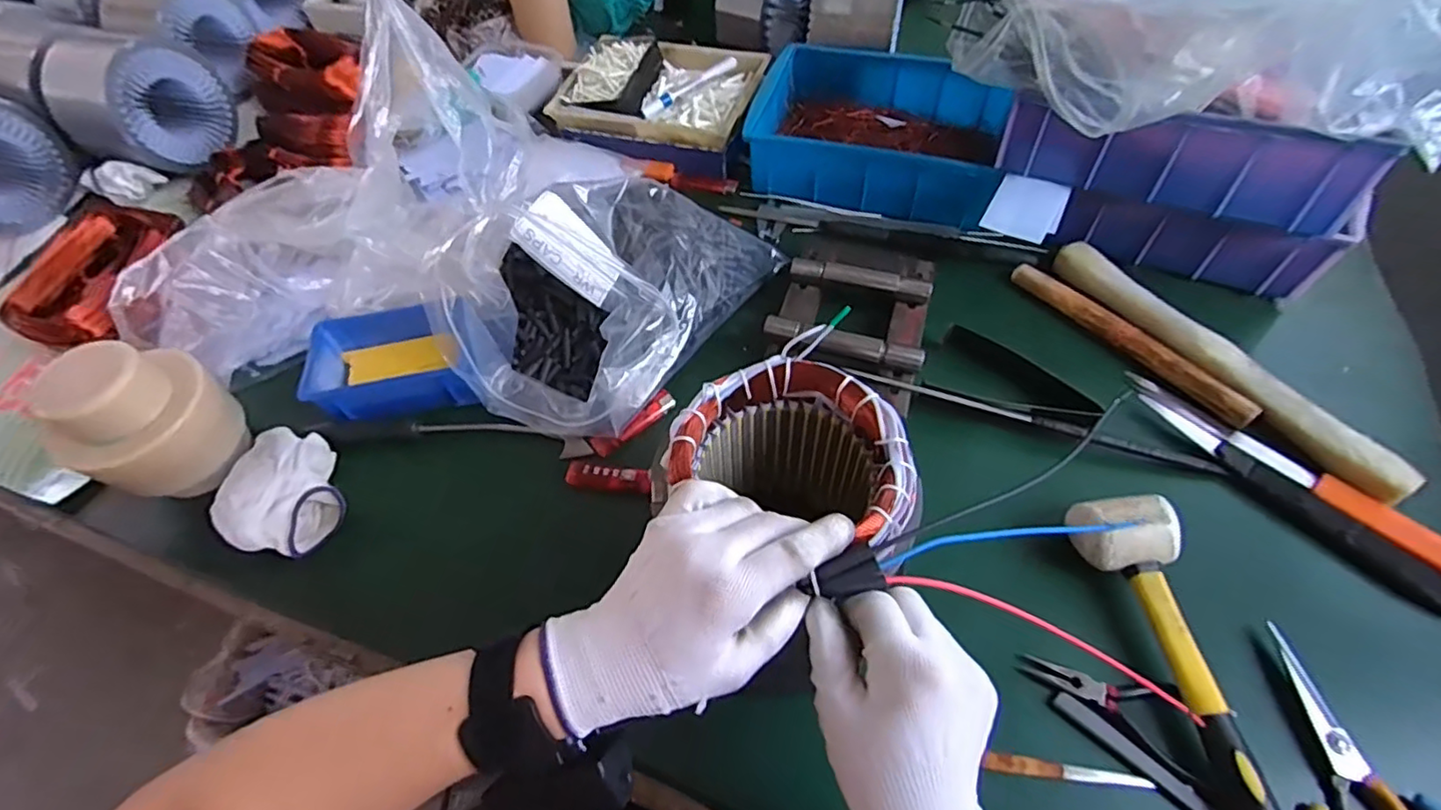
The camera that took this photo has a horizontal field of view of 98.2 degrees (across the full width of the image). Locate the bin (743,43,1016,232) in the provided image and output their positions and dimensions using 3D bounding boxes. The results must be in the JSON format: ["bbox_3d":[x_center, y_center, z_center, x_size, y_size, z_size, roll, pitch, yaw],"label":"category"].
[{"bbox_3d":[0.183,-0.325,0.739,0.268,0.075,0.211,15,58,13],"label":"bin"}]

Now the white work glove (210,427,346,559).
[{"bbox_3d":[-0.363,0.076,0.526,0.095,0.052,0.103,16,58,14],"label":"white work glove"}]

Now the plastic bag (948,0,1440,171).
[{"bbox_3d":[0.379,-0.269,0.437,0.355,0.149,0.147,3,56,5],"label":"plastic bag"}]

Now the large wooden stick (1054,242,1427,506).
[{"bbox_3d":[0.441,-0.049,0.561,0.044,0.026,0.327,-28,58,-15],"label":"large wooden stick"}]

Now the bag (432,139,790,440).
[{"bbox_3d":[-0.102,-0.116,0.584,0.220,0.128,0.290,23,60,18],"label":"bag"}]

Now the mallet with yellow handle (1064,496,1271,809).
[{"bbox_3d":[0.298,0.195,0.392,0.067,0.060,0.278,-4,55,0],"label":"mallet with yellow handle"}]

